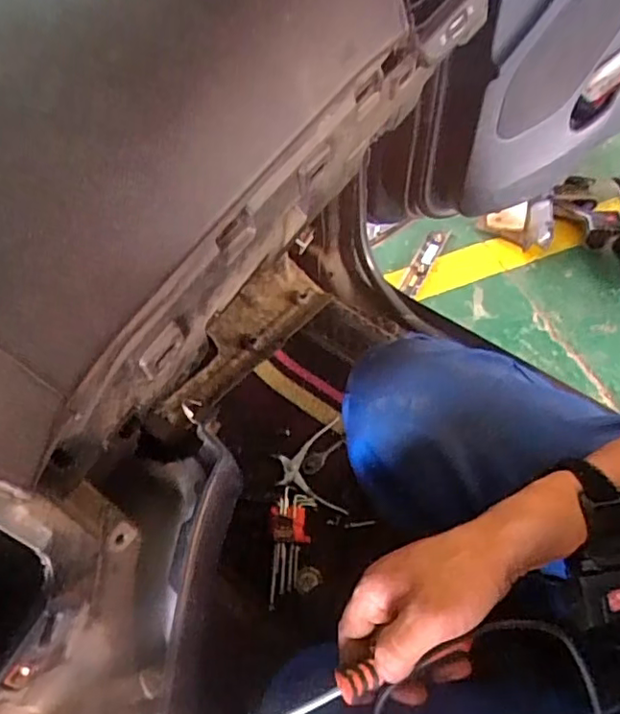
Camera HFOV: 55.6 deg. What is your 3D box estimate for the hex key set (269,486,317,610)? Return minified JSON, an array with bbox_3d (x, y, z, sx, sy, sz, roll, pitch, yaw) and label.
[{"bbox_3d":[-0.033,0.274,0.858,0.059,0.016,0.167,8,61,6],"label":"hex key set"}]

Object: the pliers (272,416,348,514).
[{"bbox_3d":[-0.001,0.172,0.927,0.108,0.013,0.154,-4,61,-1],"label":"pliers"}]

